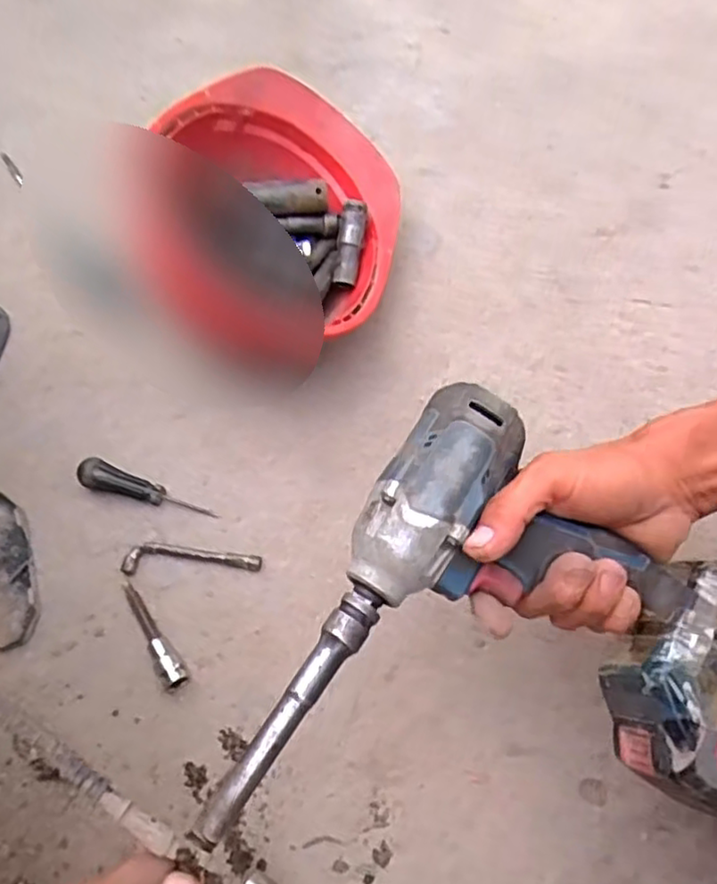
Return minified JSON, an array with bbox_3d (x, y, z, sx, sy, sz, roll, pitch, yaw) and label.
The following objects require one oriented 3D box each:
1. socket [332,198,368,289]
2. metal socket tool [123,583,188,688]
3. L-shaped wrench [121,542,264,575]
[{"bbox_3d":[-0.009,-0.184,0.630,0.025,0.018,0.081,8,90,7],"label":"socket"},{"bbox_3d":[-0.167,0.153,0.537,0.016,0.018,0.094,-37,69,-12],"label":"metal socket tool"},{"bbox_3d":[-0.139,0.097,0.565,0.115,0.011,0.023,-1,66,3],"label":"L-shaped wrench"}]

